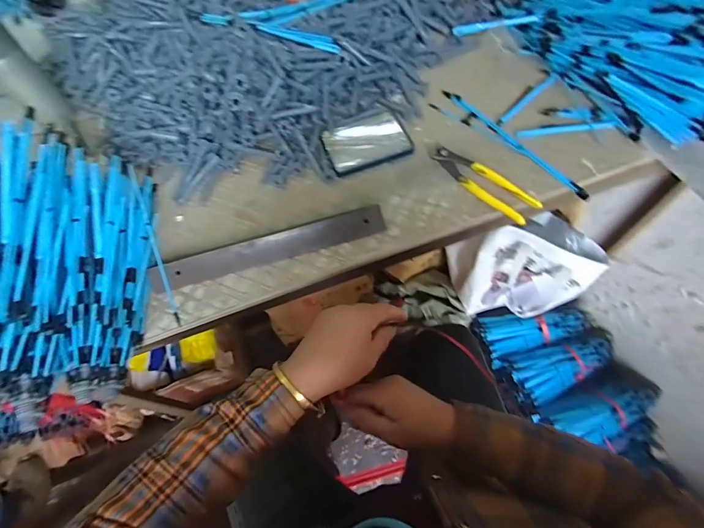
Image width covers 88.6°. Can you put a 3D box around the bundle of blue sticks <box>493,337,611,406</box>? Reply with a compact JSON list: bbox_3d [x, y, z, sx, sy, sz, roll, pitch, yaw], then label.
[{"bbox_3d":[0.558,0.274,0.954,0.304,0.062,0.129,-15,62,-3],"label":"bundle of blue sticks"}]

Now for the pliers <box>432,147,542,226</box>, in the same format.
[{"bbox_3d":[0.183,-0.114,0.513,0.045,0.018,0.163,-41,65,-16],"label":"pliers"}]

